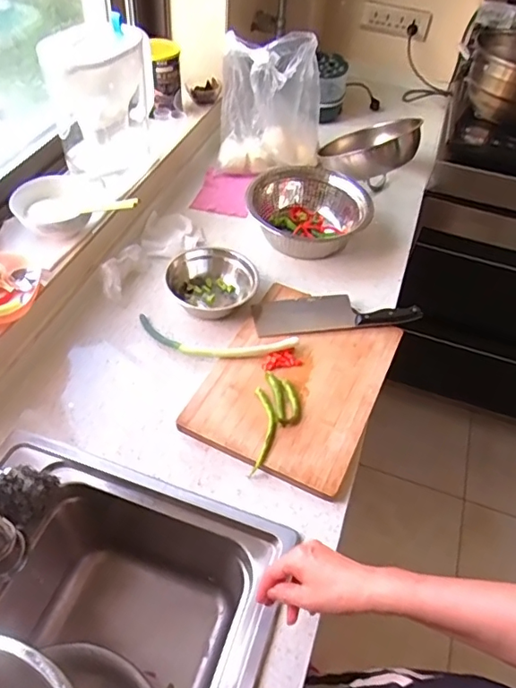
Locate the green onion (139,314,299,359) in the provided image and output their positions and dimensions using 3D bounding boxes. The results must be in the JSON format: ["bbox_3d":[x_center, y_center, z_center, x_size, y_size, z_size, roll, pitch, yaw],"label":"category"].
[{"bbox_3d":[-0.076,-0.003,0.886,0.275,0.031,0.071,13,49,4],"label":"green onion"}]

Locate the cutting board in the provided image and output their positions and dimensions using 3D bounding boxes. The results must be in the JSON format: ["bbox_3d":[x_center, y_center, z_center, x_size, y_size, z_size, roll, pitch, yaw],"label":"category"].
[{"bbox_3d":[0.067,0.053,0.862,0.253,0.030,0.346,23,51,13],"label":"cutting board"}]

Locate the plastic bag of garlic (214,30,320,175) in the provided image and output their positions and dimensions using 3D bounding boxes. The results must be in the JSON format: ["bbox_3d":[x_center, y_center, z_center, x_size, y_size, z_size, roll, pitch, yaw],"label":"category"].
[{"bbox_3d":[0.034,-0.551,1.220,0.232,0.254,0.168,4,49,-3],"label":"plastic bag of garlic"}]

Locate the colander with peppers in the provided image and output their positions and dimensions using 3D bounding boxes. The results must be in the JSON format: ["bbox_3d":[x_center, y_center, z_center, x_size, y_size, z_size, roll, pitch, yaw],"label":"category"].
[{"bbox_3d":[0.105,-0.279,1.090,0.241,0.093,0.229,2,49,-5],"label":"colander with peppers"}]

